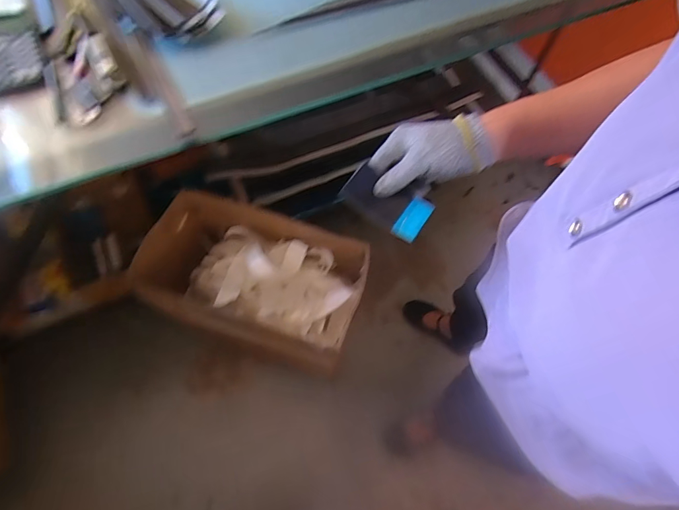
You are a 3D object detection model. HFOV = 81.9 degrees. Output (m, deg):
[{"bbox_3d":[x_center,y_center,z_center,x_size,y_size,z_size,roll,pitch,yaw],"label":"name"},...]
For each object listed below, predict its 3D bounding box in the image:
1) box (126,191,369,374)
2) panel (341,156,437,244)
[{"bbox_3d":[-0.196,0.054,0.979,0.487,0.207,0.313,15,67,7],"label":"box"},{"bbox_3d":[0.052,-0.060,0.438,0.096,0.008,0.054,33,81,7],"label":"panel"}]

